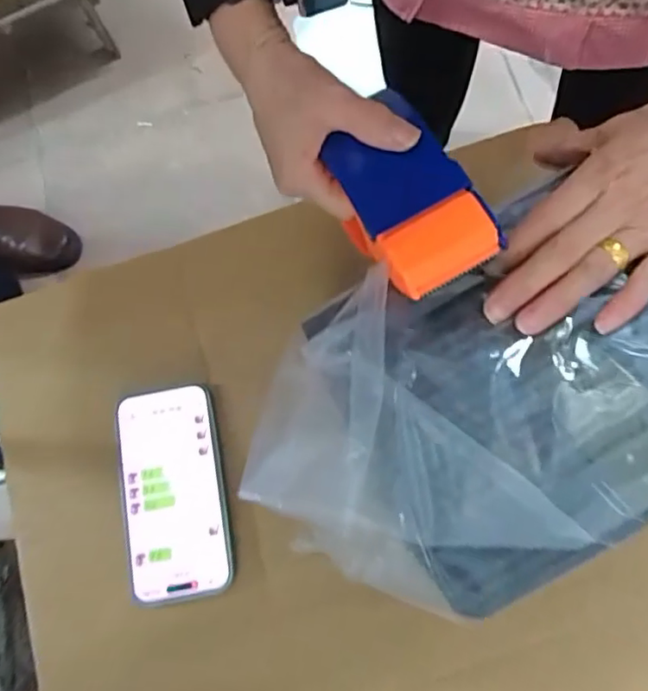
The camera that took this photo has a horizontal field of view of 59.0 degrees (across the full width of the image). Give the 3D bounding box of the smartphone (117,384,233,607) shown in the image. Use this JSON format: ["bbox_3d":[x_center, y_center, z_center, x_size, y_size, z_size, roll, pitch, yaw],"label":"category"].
[{"bbox_3d":[-0.115,0.110,0.436,0.076,0.005,0.155,-11,74,-1],"label":"smartphone"}]

